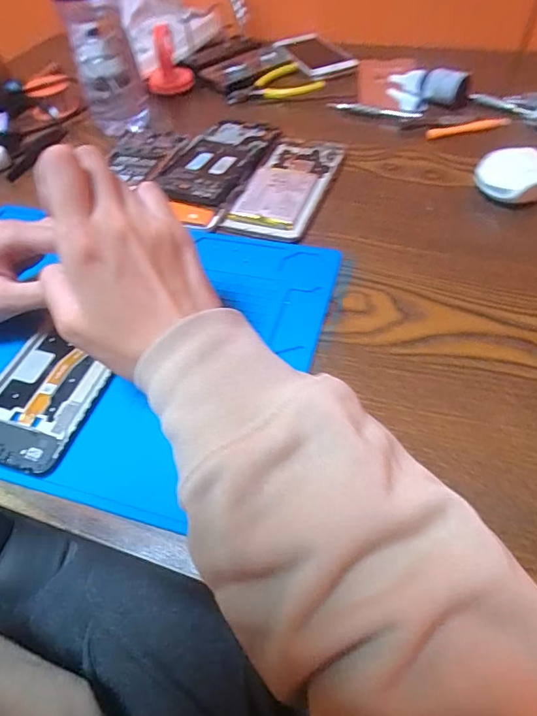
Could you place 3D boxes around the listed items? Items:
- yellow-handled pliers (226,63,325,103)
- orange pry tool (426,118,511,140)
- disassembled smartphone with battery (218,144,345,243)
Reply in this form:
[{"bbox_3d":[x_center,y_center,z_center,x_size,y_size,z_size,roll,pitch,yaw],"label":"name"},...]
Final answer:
[{"bbox_3d":[0.007,-0.326,0.517,0.099,0.014,0.069,-23,55,-13],"label":"yellow-handled pliers"},{"bbox_3d":[0.203,-0.235,0.438,0.097,0.007,0.012,-16,54,-8],"label":"orange pry tool"},{"bbox_3d":[0.017,-0.159,0.394,0.072,0.006,0.152,14,55,14],"label":"disassembled smartphone with battery"}]

